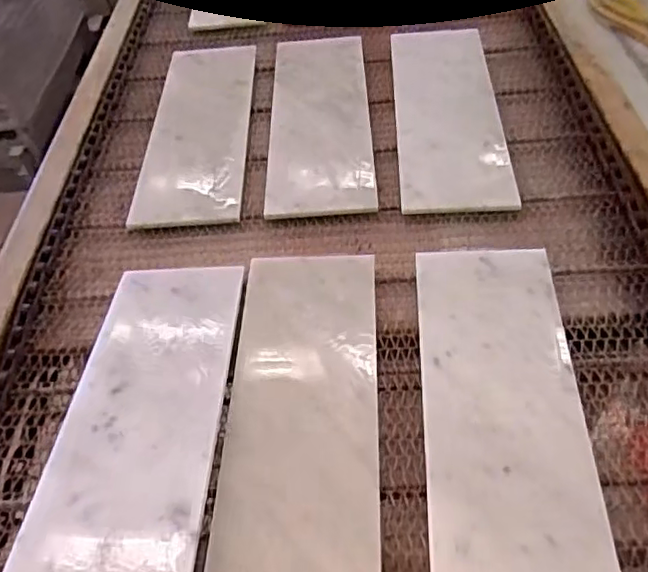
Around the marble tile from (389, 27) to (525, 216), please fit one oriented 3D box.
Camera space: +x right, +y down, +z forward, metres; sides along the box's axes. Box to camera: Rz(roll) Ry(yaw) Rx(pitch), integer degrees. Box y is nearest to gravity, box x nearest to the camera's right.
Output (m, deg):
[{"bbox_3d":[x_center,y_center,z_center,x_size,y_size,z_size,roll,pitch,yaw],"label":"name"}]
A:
[{"bbox_3d":[0.197,-0.291,0.986,0.160,0.012,0.485,-1,49,5],"label":"marble tile"}]

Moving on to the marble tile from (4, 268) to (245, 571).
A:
[{"bbox_3d":[-0.184,0.137,0.610,0.160,0.013,0.461,-4,40,3],"label":"marble tile"}]

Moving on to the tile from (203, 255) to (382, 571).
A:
[{"bbox_3d":[-0.025,0.144,0.628,0.161,0.013,0.460,0,49,6],"label":"tile"}]

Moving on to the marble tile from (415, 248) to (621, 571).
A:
[{"bbox_3d":[0.180,0.129,0.613,0.156,0.012,0.459,0,49,6],"label":"marble tile"}]

